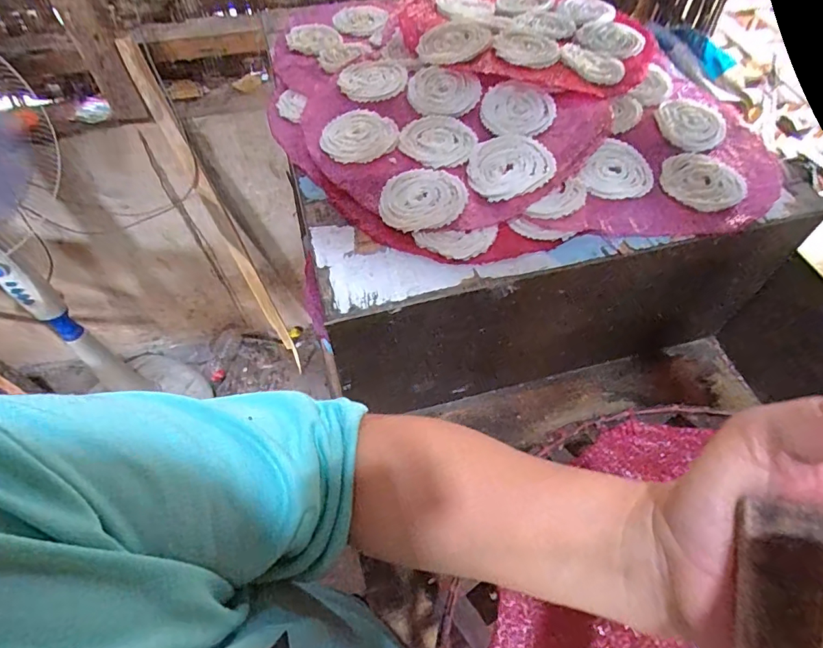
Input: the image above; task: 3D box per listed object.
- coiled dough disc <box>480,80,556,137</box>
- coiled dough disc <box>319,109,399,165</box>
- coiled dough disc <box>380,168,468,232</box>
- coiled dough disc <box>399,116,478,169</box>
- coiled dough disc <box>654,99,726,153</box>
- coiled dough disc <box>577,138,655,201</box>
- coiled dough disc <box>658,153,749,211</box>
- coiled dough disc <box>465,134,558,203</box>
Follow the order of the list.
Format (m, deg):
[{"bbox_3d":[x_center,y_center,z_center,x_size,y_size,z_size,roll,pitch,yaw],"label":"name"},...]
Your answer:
[{"bbox_3d":[0.119,-0.241,0.532,0.078,0.009,0.081,0,63,0],"label":"coiled dough disc"},{"bbox_3d":[-0.055,-0.205,0.525,0.081,0.016,0.081,0,56,1],"label":"coiled dough disc"},{"bbox_3d":[0.011,-0.125,0.472,0.084,0.007,0.073,-3,63,-2],"label":"coiled dough disc"},{"bbox_3d":[0.029,-0.198,0.515,0.078,0.009,0.084,0,56,1],"label":"coiled dough disc"},{"bbox_3d":[0.325,-0.233,0.549,0.091,0.009,0.075,-38,63,-22],"label":"coiled dough disc"},{"bbox_3d":[0.221,-0.161,0.501,0.065,0.008,0.091,35,68,16],"label":"coiled dough disc"},{"bbox_3d":[0.306,-0.151,0.499,0.080,0.008,0.075,0,56,1],"label":"coiled dough disc"},{"bbox_3d":[0.101,-0.165,0.491,0.086,0.010,0.083,0,56,1],"label":"coiled dough disc"}]

